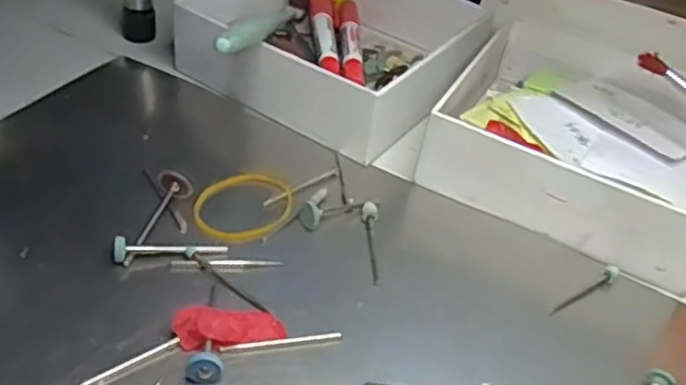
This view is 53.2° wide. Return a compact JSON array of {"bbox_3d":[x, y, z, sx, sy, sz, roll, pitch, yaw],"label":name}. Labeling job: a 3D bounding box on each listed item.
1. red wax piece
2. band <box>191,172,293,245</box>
[{"bbox_3d":[-0.041,0.048,0.246,0.038,0.006,0.017,3,41,-20],"label":"red wax piece"},{"bbox_3d":[-0.043,0.006,0.301,0.036,0.005,0.045,35,46,27],"label":"band"}]

